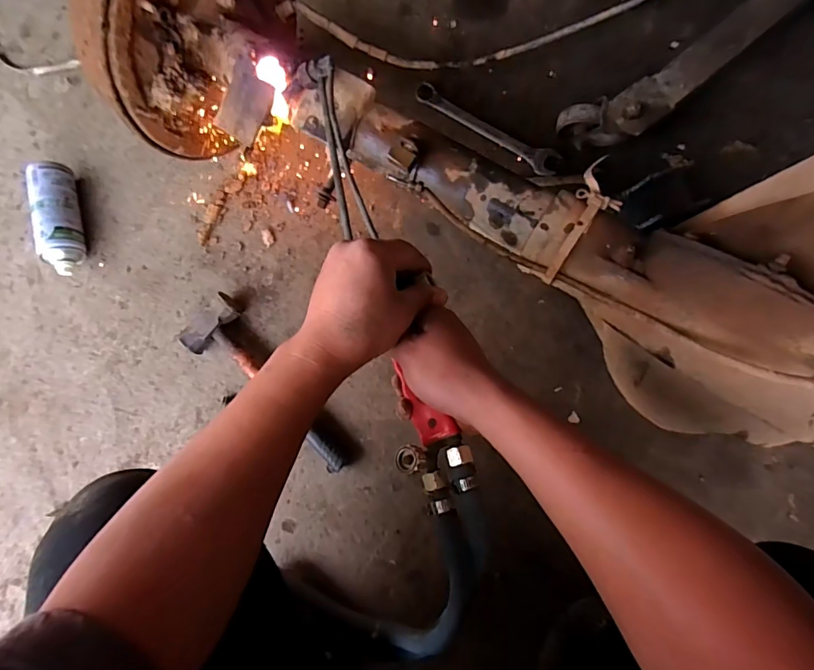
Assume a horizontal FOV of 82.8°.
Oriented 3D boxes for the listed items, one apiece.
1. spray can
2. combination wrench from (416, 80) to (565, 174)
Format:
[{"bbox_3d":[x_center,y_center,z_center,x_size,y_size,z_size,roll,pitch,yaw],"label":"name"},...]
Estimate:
[{"bbox_3d":[-0.577,-0.192,0.766,0.067,0.066,0.189,-18,82,5],"label":"spray can"},{"bbox_3d":[0.119,-0.319,0.711,0.247,0.009,0.039,33,89,9],"label":"combination wrench"}]

